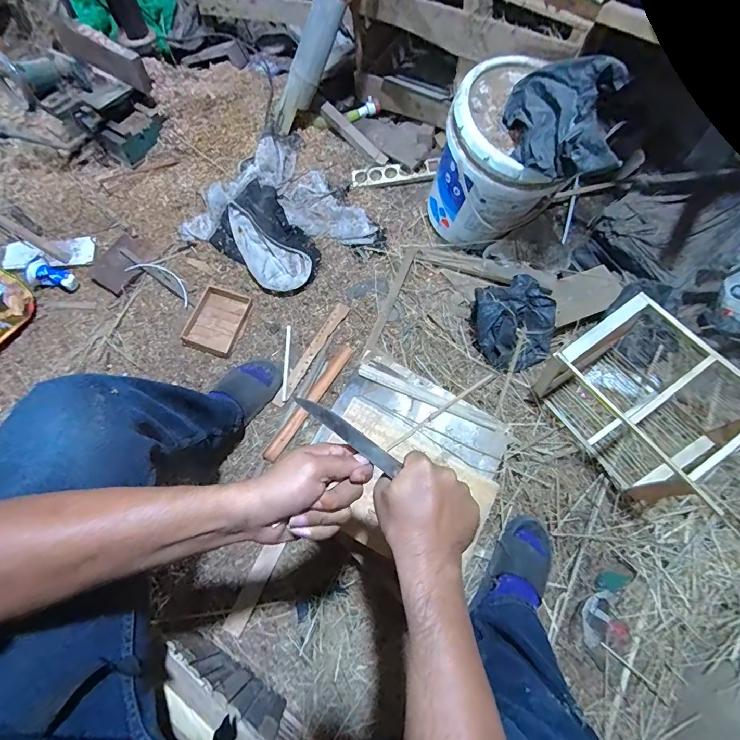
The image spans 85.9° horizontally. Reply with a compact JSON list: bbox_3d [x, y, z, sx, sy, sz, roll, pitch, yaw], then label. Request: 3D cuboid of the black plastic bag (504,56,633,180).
[{"bbox_3d":[0.374,-0.485,0.758,0.184,0.129,0.203,4,66,-1],"label":"black plastic bag"}]

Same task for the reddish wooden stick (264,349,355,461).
[{"bbox_3d":[-0.139,0.073,0.933,0.035,0.023,0.322,31,69,10],"label":"reddish wooden stick"}]

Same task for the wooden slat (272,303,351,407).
[{"bbox_3d":[-0.143,-0.042,0.982,0.036,0.005,0.301,30,73,7],"label":"wooden slat"}]

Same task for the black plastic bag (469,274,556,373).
[{"bbox_3d":[0.359,-0.122,0.977,0.211,0.093,0.211,-35,73,-16],"label":"black plastic bag"}]

